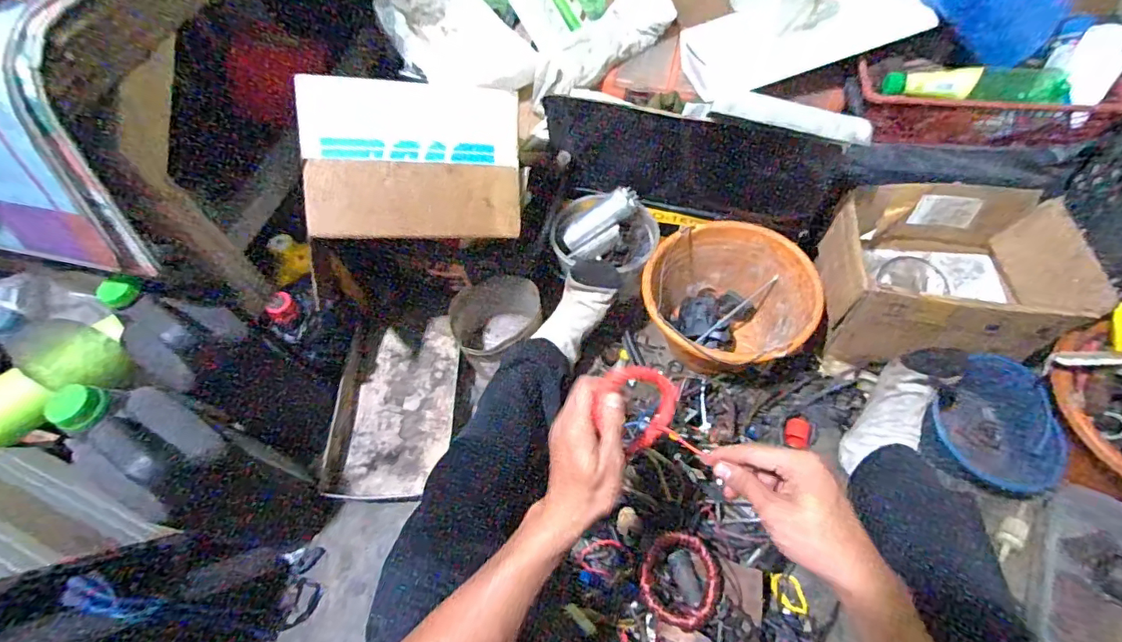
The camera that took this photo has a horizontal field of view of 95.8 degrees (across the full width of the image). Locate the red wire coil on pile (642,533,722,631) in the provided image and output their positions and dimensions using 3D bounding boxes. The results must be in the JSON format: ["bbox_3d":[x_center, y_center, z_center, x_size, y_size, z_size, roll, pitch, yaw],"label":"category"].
[{"bbox_3d":[0.152,0.324,0.635,0.097,0.025,0.103,-2,59,3],"label":"red wire coil on pile"}]

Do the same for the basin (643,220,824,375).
[{"bbox_3d":[0.268,-0.023,0.834,0.244,0.180,0.263,-2,59,3],"label":"basin"}]

